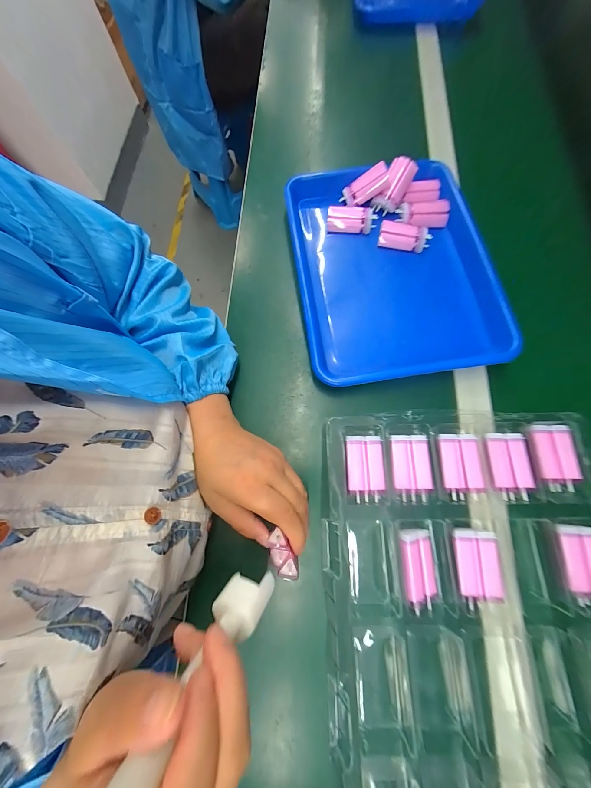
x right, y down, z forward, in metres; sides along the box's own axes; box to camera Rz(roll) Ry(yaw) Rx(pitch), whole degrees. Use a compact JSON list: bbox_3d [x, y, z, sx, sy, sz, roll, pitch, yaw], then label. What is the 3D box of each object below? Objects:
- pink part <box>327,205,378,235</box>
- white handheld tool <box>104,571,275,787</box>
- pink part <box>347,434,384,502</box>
[{"bbox_3d":[0.082,-0.257,0.403,0.070,0.017,0.037,3,74,3],"label":"pink part"},{"bbox_3d":[-0.048,0.145,0.140,0.028,0.130,0.014,30,107,9],"label":"white handheld tool"},{"bbox_3d":[0.076,0.081,0.301,0.040,0.014,0.067,-1,74,1],"label":"pink part"}]

